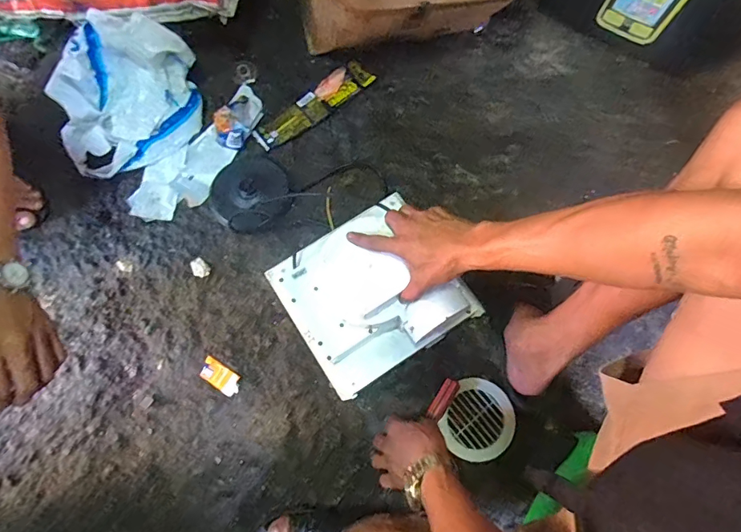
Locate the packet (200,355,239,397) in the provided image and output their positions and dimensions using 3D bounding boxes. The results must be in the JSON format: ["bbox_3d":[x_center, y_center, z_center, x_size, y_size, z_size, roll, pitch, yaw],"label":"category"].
[{"bbox_3d":[-0.245,0.181,0.738,0.068,0.011,0.038,29,73,10],"label":"packet"}]

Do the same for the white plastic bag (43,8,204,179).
[{"bbox_3d":[-0.448,-0.310,0.818,0.212,0.162,0.277,42,75,13],"label":"white plastic bag"}]

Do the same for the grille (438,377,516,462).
[{"bbox_3d":[0.167,0.240,0.696,0.101,0.034,0.114,29,73,10],"label":"grille"}]

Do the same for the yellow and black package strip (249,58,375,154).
[{"bbox_3d":[-0.109,-0.322,0.899,0.267,0.029,0.061,-42,75,-14],"label":"yellow and black package strip"}]

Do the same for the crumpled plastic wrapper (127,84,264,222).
[{"bbox_3d":[-0.314,-0.205,0.839,0.110,0.057,0.315,41,75,13],"label":"crumpled plastic wrapper"}]

